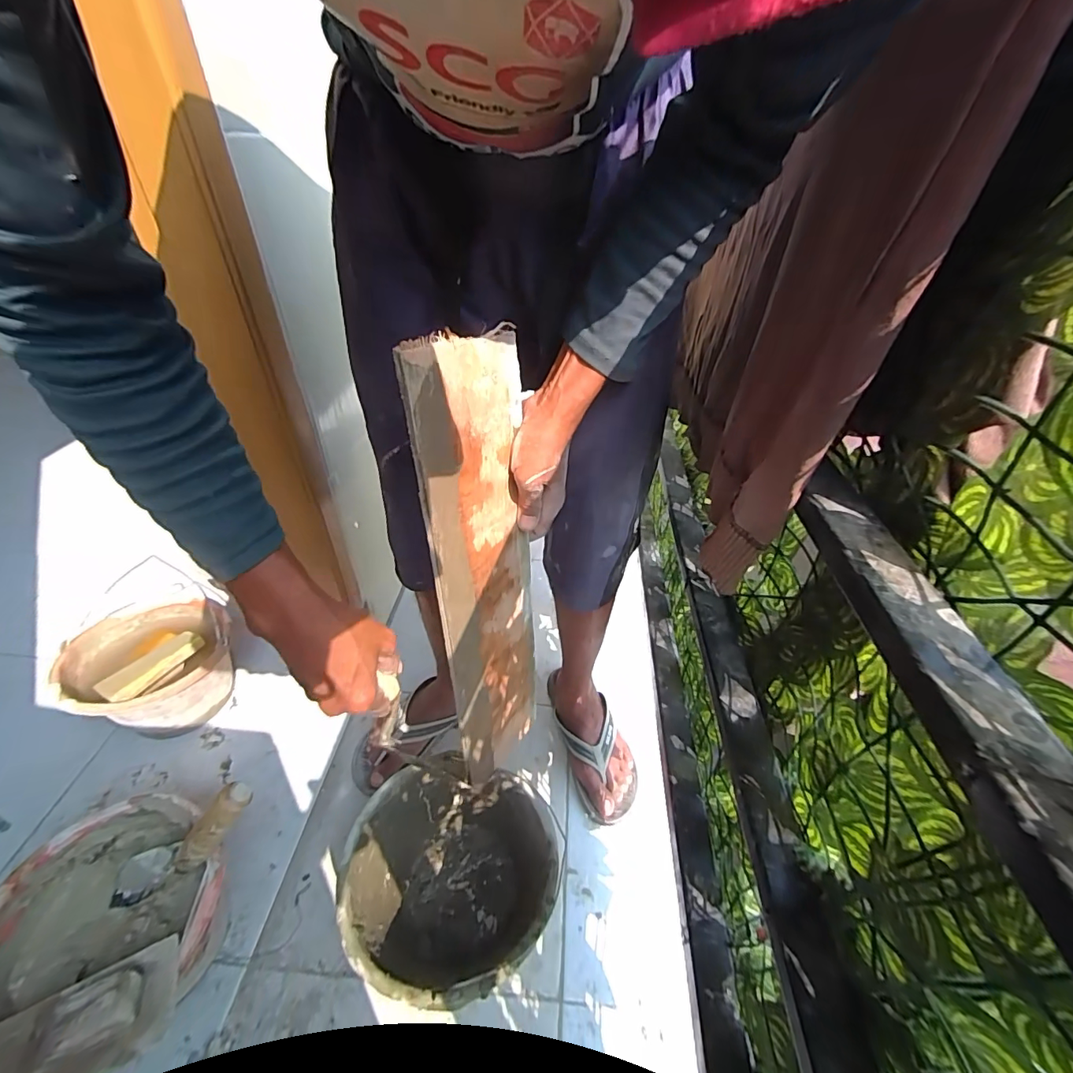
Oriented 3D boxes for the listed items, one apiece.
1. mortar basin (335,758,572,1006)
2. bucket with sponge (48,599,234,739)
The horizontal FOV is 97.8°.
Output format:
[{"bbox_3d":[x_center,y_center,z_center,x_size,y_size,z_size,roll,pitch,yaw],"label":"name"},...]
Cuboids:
[{"bbox_3d":[-0.110,0.450,0.609,0.248,0.159,0.230,2,40,-2],"label":"mortar basin"},{"bbox_3d":[-0.664,0.236,0.827,0.232,0.173,0.217,2,40,-2],"label":"bucket with sponge"}]

